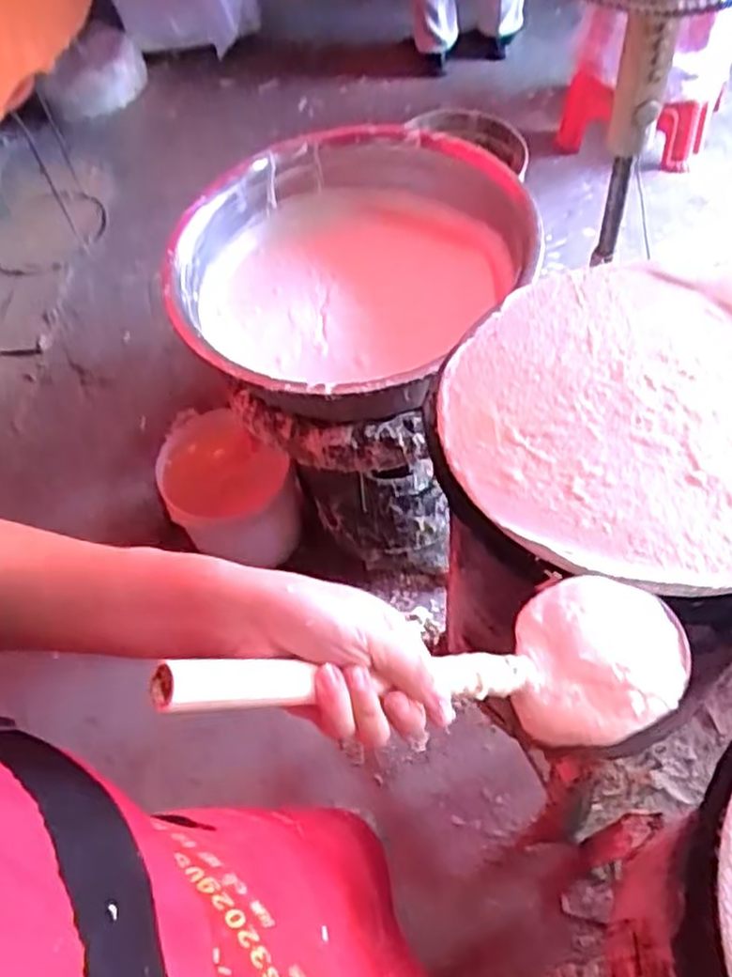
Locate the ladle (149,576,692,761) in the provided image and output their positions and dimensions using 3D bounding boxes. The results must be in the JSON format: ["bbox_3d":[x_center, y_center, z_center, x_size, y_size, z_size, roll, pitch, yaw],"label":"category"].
[{"bbox_3d":[0.040,0.099,0.405,0.318,0.067,0.097,3,49,-30],"label":"ladle"}]

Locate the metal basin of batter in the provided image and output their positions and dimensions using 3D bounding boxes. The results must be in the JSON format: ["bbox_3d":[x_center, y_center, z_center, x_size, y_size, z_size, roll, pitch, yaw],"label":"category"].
[{"bbox_3d":[-0.043,-0.318,1.167,0.455,0.227,0.532,24,62,21],"label":"metal basin of batter"}]

